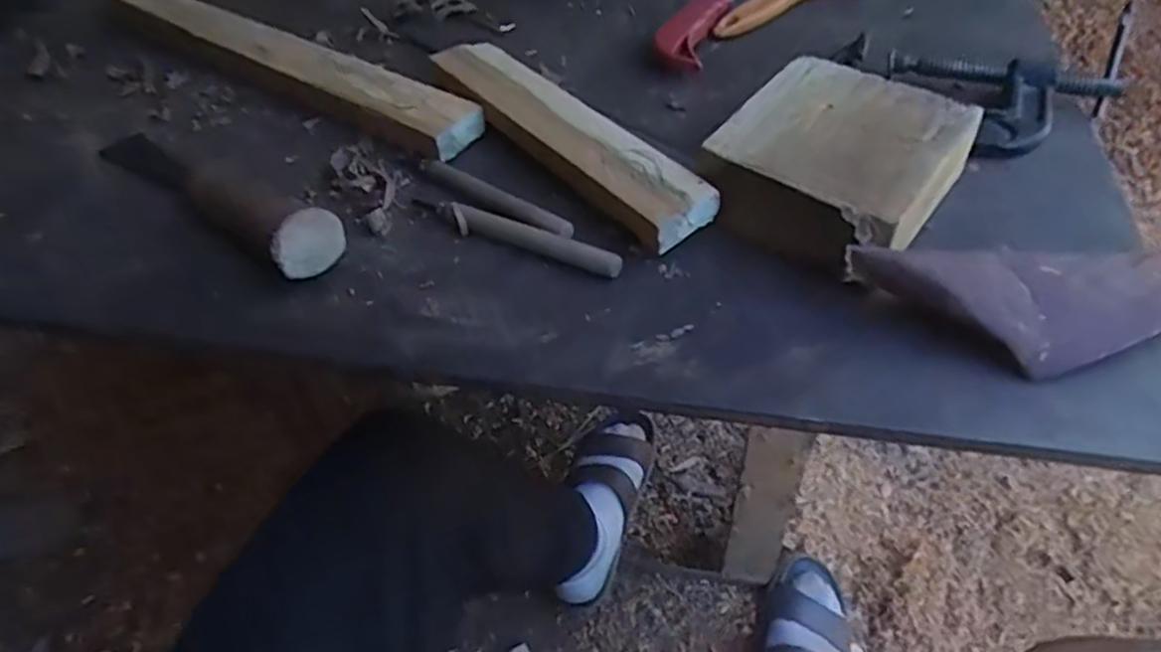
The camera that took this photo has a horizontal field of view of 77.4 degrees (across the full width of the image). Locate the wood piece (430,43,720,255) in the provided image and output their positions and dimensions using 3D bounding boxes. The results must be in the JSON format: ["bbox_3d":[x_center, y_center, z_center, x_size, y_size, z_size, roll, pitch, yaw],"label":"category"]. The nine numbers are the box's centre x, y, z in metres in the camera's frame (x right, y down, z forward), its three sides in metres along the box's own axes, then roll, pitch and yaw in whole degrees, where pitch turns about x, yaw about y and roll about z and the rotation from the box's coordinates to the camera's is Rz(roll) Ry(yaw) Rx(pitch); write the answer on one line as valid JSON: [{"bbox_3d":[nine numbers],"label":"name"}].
[{"bbox_3d":[-0.013,-0.115,0.412,0.041,0.028,0.220,-35,54,-19],"label":"wood piece"}]

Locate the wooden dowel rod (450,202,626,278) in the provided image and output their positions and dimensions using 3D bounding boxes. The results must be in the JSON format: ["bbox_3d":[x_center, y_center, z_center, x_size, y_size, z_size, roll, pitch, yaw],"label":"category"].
[{"bbox_3d":[-0.024,-0.045,0.378,0.100,0.012,0.013,17,55,20],"label":"wooden dowel rod"}]

